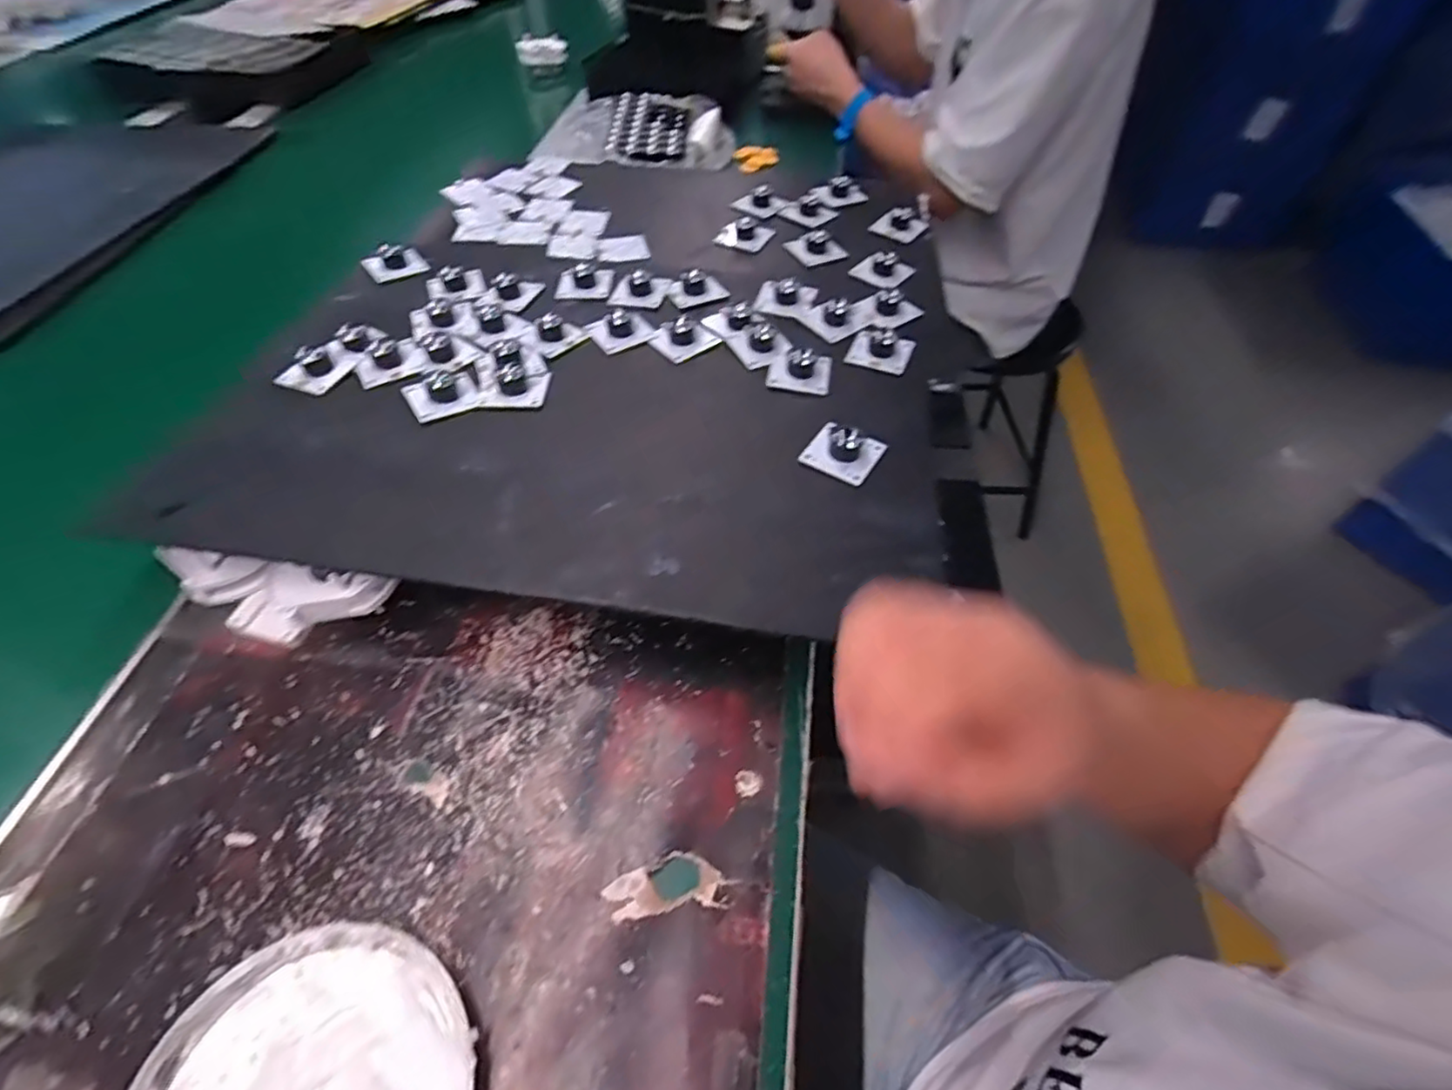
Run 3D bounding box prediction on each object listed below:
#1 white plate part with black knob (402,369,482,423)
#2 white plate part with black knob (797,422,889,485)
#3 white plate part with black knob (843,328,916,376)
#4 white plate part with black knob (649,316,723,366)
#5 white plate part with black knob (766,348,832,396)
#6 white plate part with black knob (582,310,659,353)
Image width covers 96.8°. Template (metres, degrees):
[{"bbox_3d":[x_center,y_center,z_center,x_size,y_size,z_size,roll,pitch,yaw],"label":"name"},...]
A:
[{"bbox_3d":[-0.193,-0.108,0.433,0.045,0.016,0.047,-26,56,-20],"label":"white plate part with black knob"},{"bbox_3d":[0.075,-0.063,0.406,0.043,0.017,0.041,27,56,19],"label":"white plate part with black knob"},{"bbox_3d":[0.116,-0.149,0.481,0.045,0.019,0.044,21,54,15],"label":"white plate part with black knob"},{"bbox_3d":[-0.031,-0.161,0.485,0.044,0.019,0.038,-28,57,-21],"label":"white plate part with black knob"},{"bbox_3d":[0.053,-0.129,0.461,0.044,0.017,0.042,8,52,6],"label":"white plate part with black knob"},{"bbox_3d":[-0.080,-0.168,0.489,0.045,0.020,0.035,-21,55,-17],"label":"white plate part with black knob"}]

